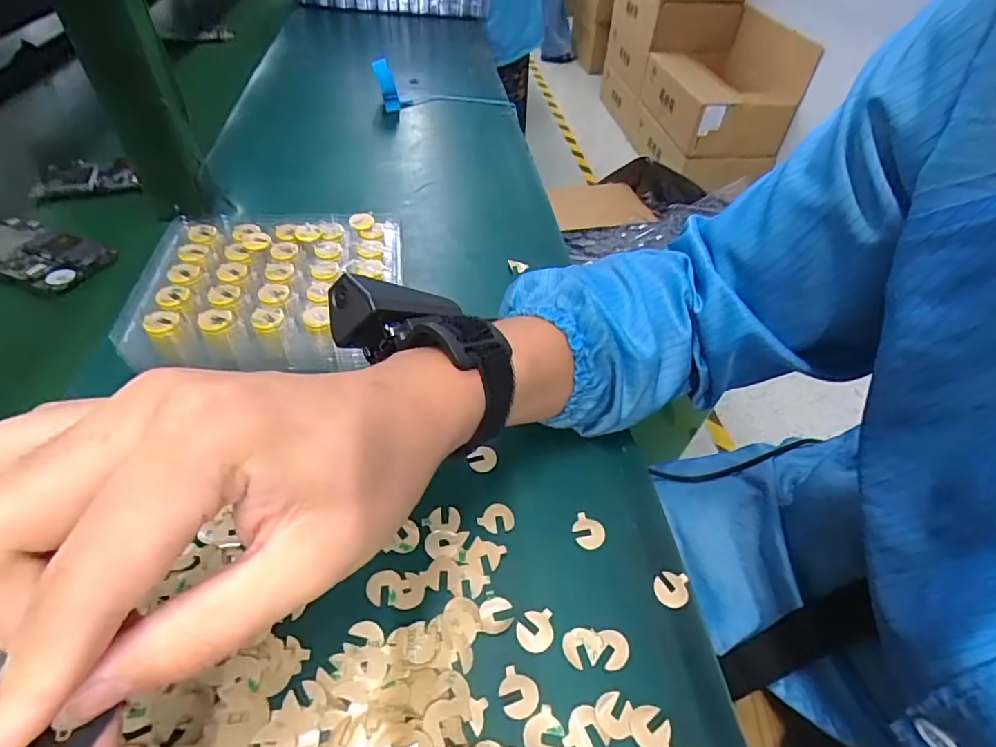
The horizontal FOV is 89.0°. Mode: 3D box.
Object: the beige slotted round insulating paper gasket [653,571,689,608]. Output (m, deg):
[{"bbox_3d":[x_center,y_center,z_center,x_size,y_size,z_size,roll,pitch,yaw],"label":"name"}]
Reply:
[{"bbox_3d":[0.091,0.111,0.262,0.017,0.004,0.018,2,46,-2],"label":"beige slotted round insulating paper gasket"}]

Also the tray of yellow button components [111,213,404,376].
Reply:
[{"bbox_3d":[-0.159,-0.061,0.366,0.175,0.045,0.145,-6,47,-10],"label":"tray of yellow button components"}]

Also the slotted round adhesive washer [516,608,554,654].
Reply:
[{"bbox_3d":[0.018,0.123,0.243,0.018,0.004,0.019,2,46,-2],"label":"slotted round adhesive washer"}]

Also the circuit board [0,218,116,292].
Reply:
[{"bbox_3d":[-0.385,-0.100,0.416,0.120,0.010,0.061,17,48,12],"label":"circuit board"}]

